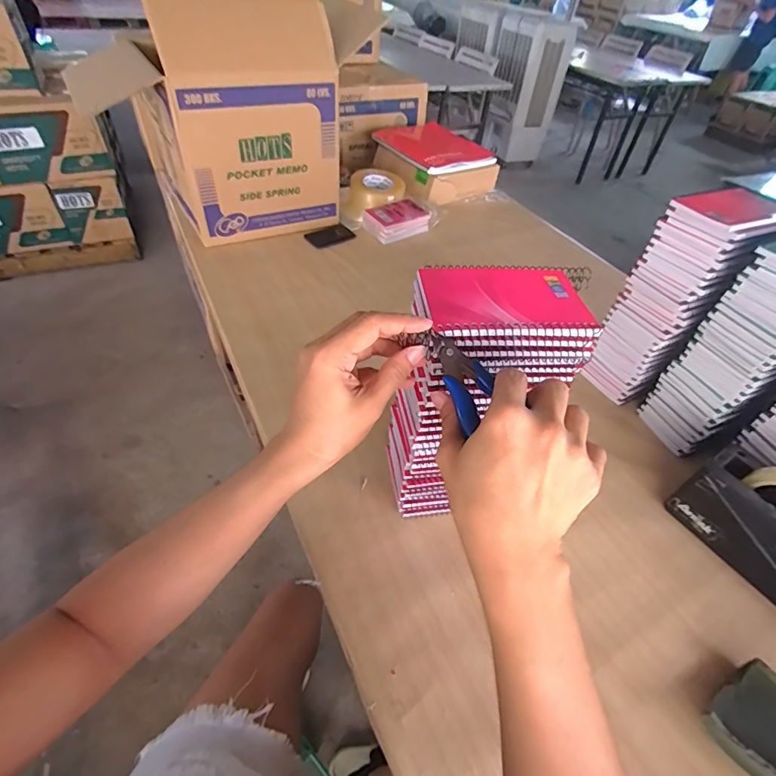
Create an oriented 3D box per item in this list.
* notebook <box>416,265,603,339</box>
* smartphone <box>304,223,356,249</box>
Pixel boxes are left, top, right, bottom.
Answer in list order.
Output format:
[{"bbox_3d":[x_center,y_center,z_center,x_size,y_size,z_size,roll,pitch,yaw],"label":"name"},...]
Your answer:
[{"bbox_3d":[0.094,-0.075,0.360,0.139,0.007,0.092,-1,47,-8],"label":"notebook"},{"bbox_3d":[-0.126,-0.342,0.989,0.120,0.013,0.066,-33,58,-32],"label":"smartphone"}]

